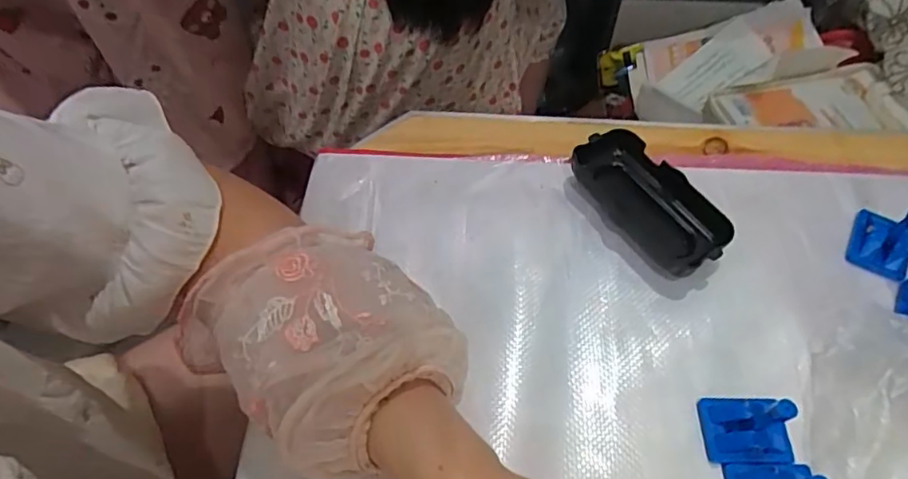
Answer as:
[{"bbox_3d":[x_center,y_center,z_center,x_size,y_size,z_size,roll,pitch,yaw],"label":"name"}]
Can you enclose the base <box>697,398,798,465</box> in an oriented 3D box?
[{"bbox_3d":[0.156,0.095,0.297,0.040,0.044,0.034,2,57,1],"label":"base"}]

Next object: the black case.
[{"bbox_3d":[0.129,-0.026,0.381,0.052,0.024,0.109,-31,62,-18],"label":"black case"}]

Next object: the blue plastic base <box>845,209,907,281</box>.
[{"bbox_3d":[0.276,-0.001,0.367,0.034,0.018,0.040,25,61,16],"label":"blue plastic base"}]

